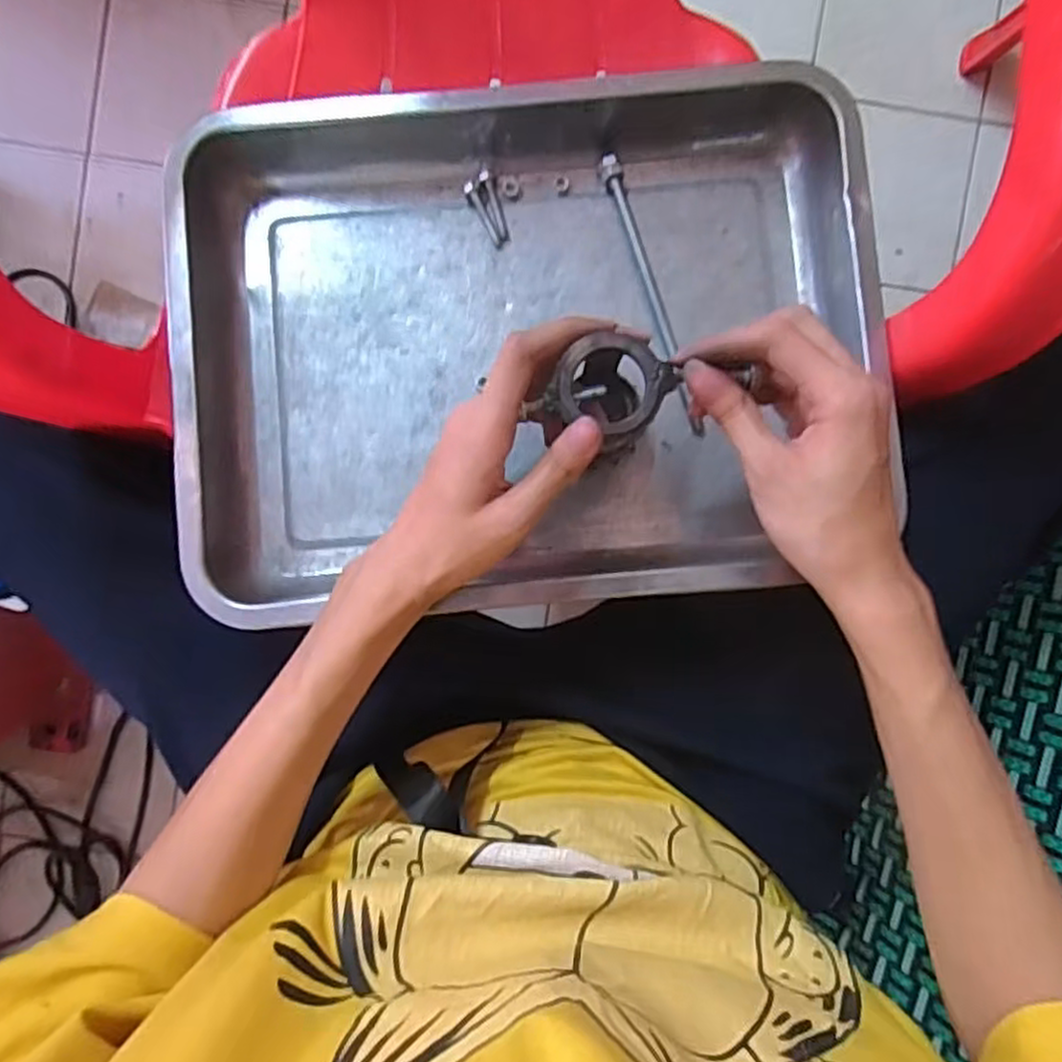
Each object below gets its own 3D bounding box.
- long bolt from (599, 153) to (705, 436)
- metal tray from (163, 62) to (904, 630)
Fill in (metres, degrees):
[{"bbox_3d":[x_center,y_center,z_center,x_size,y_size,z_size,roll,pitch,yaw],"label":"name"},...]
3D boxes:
[{"bbox_3d":[0.074,-0.141,0.433,0.012,0.016,0.173,-18,93,1],"label":"long bolt"},{"bbox_3d":[-0.004,-0.108,0.421,0.380,0.073,0.293,-4,93,0],"label":"metal tray"}]

